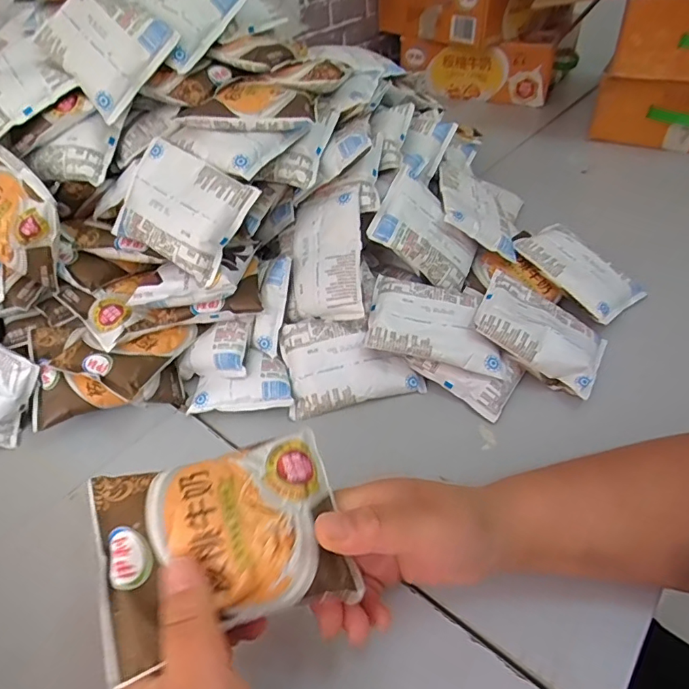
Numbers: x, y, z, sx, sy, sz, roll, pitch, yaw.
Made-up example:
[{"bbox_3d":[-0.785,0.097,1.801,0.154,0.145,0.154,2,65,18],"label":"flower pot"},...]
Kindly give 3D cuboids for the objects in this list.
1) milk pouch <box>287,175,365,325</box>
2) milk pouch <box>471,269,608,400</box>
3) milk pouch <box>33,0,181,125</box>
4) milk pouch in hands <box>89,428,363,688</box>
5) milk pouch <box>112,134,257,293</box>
[{"bbox_3d":[-0.019,-0.092,0.484,0.075,0.017,0.137,-4,80,19],"label":"milk pouch"},{"bbox_3d":[0.184,-0.012,0.467,0.123,0.024,0.088,33,53,6],"label":"milk pouch"},{"bbox_3d":[-0.217,-0.273,0.440,0.114,0.021,0.092,45,99,10],"label":"milk pouch"},{"bbox_3d":[-0.061,0.099,0.261,0.123,0.018,0.092,-9,62,-23],"label":"milk pouch in hands"},{"bbox_3d":[-0.146,-0.121,0.437,0.123,0.024,0.091,31,89,19],"label":"milk pouch"}]

